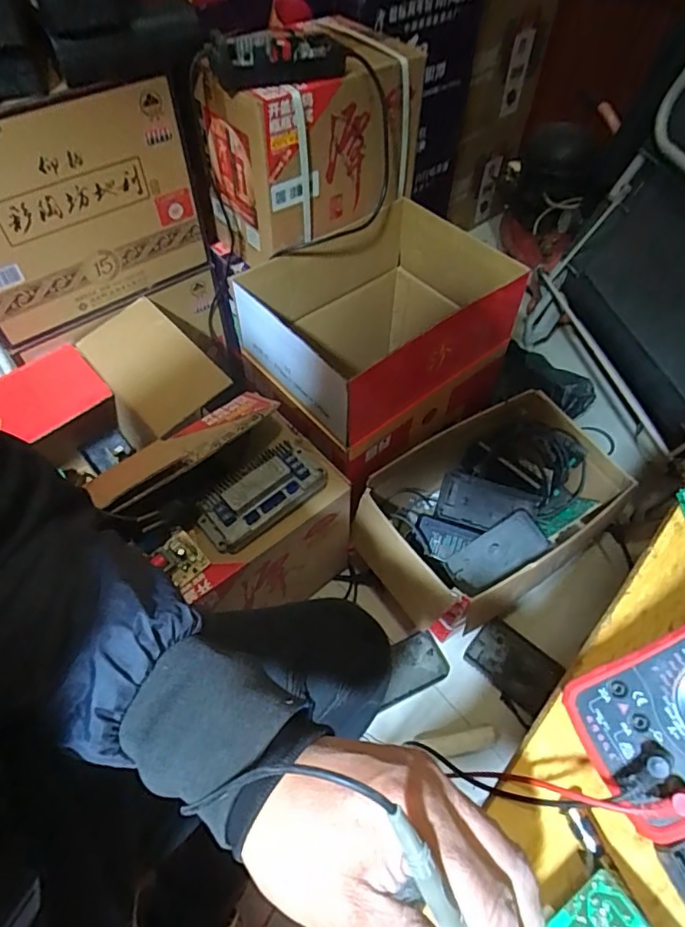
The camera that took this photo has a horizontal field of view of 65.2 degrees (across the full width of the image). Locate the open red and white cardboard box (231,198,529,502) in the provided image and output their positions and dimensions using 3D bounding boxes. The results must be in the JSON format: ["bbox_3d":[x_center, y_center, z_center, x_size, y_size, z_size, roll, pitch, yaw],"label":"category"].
[{"bbox_3d":[0.057,-0.197,0.926,0.398,0.279,0.308,-38,64,-23],"label":"open red and white cardboard box"}]

